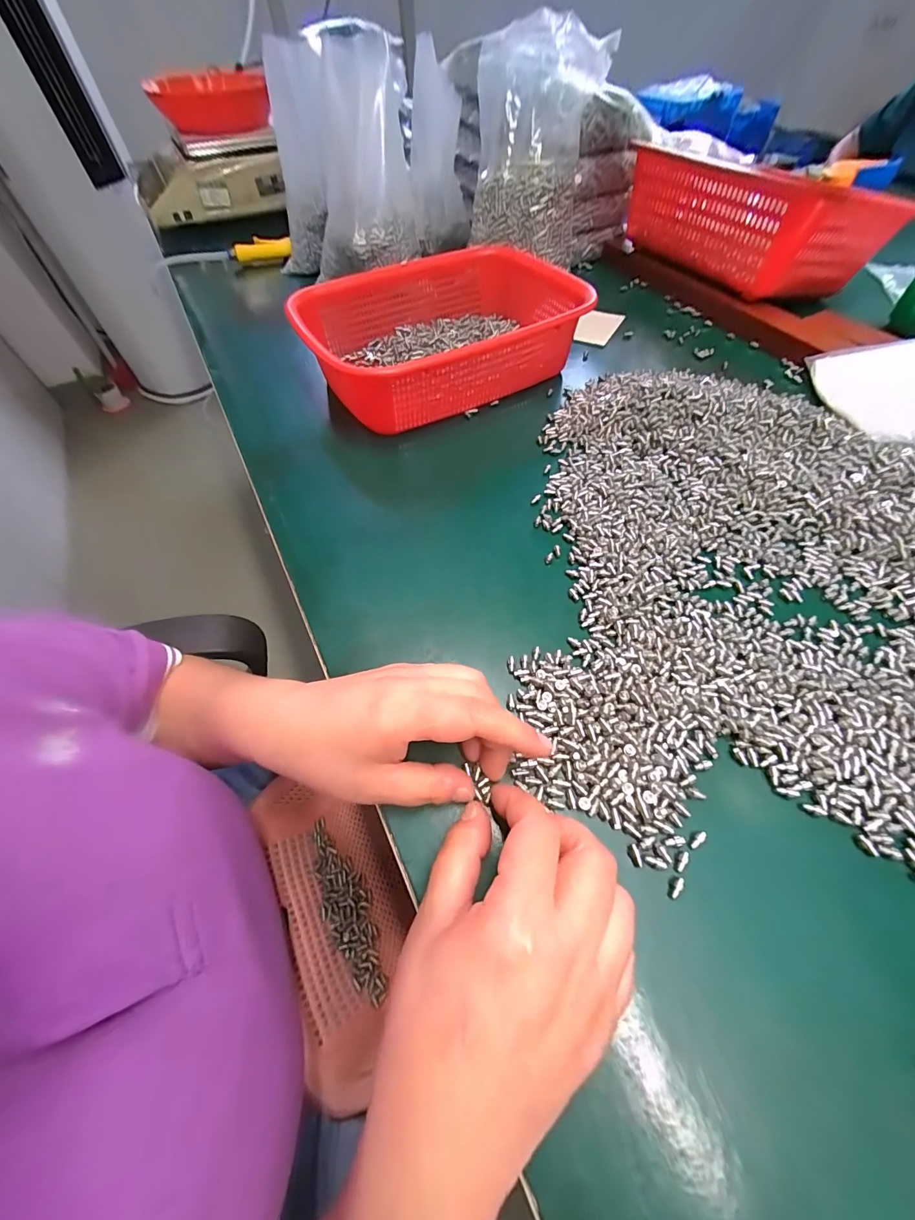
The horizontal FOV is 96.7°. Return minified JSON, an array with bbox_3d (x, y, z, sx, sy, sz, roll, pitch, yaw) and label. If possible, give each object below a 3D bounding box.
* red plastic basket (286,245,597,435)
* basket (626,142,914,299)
[{"bbox_3d":[-0.018,-0.296,0.445,0.281,0.081,0.214,-28,60,-15],"label":"red plastic basket"},{"bbox_3d":[0.369,-0.501,0.519,0.173,0.094,0.292,-19,58,-9],"label":"basket"}]

